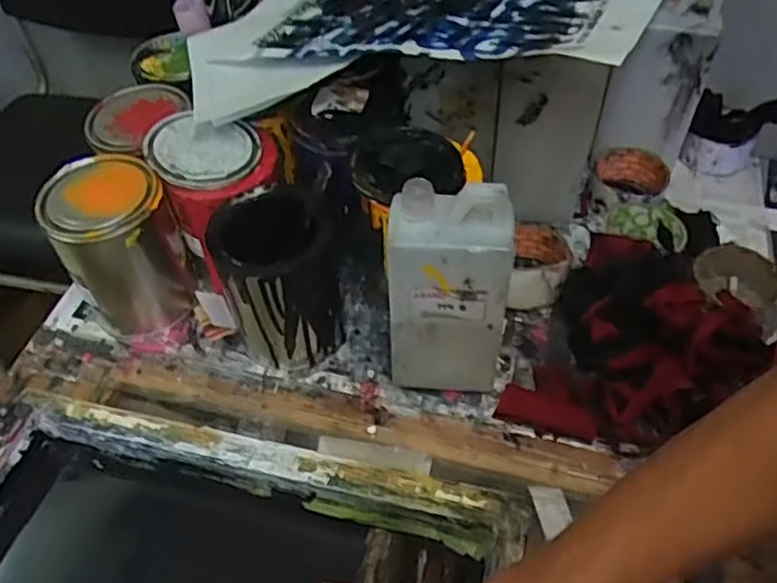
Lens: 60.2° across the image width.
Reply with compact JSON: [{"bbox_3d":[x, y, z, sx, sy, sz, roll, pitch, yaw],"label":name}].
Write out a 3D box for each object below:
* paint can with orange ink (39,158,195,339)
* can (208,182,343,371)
[{"bbox_3d":[-0.256,-0.040,0.657,0.102,0.155,0.096,-1,50,1],"label":"paint can with orange ink"},{"bbox_3d":[-0.099,-0.010,0.626,0.099,0.145,0.103,-1,50,1],"label":"can"}]

